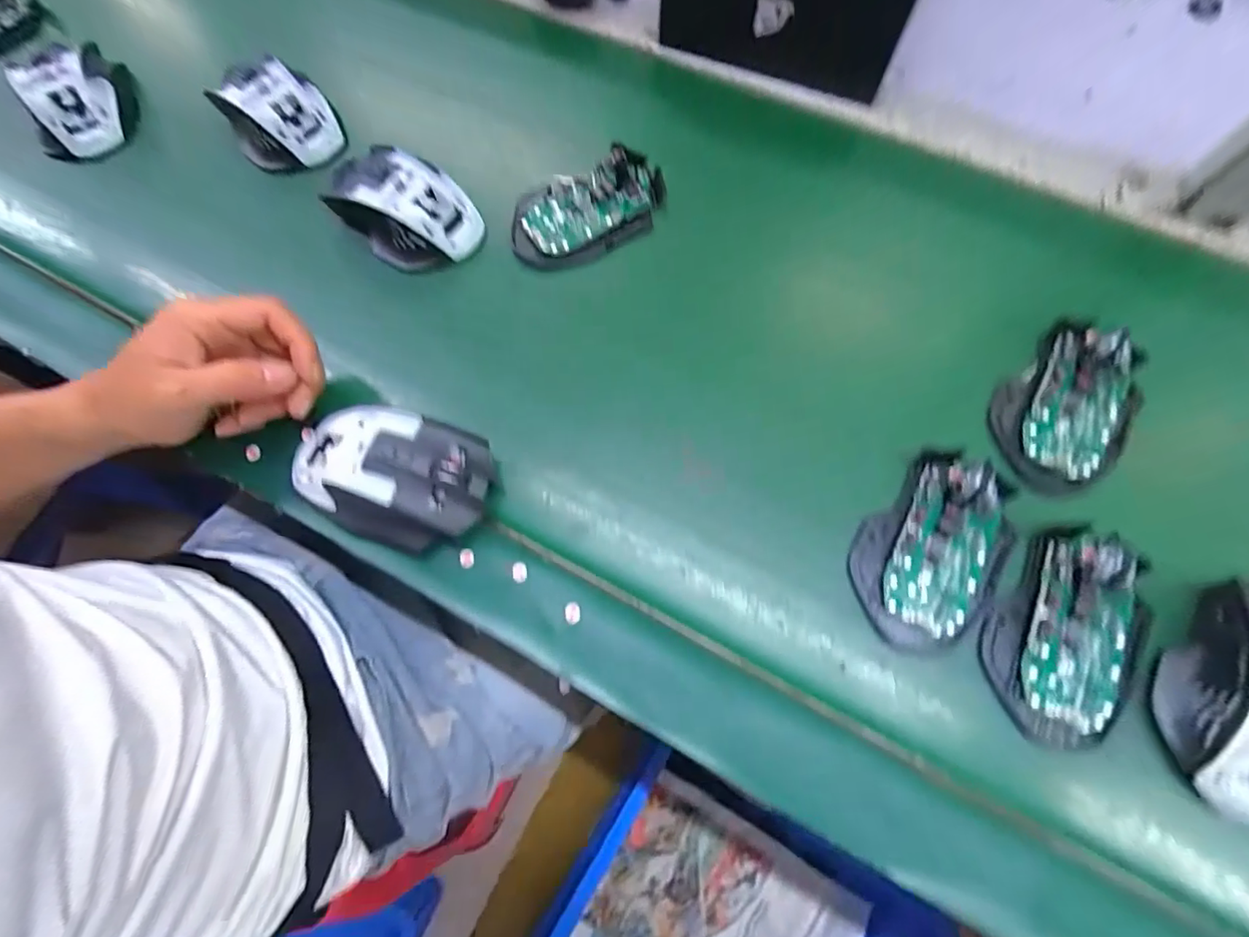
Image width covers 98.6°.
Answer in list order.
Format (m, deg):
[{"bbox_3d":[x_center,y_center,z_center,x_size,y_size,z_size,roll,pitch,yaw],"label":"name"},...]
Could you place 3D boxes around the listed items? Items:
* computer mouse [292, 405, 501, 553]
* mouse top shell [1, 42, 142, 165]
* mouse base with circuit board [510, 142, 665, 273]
[{"bbox_3d":[-0.133,0.004,0.301,0.112,0.034,0.069,11,71,5],"label":"computer mouse"},{"bbox_3d":[-0.427,-0.291,0.419,0.079,0.040,0.097,-27,73,-8],"label":"mouse top shell"},{"bbox_3d":[-0.025,-0.186,0.385,0.116,0.029,0.063,-27,73,-8],"label":"mouse base with circuit board"}]

